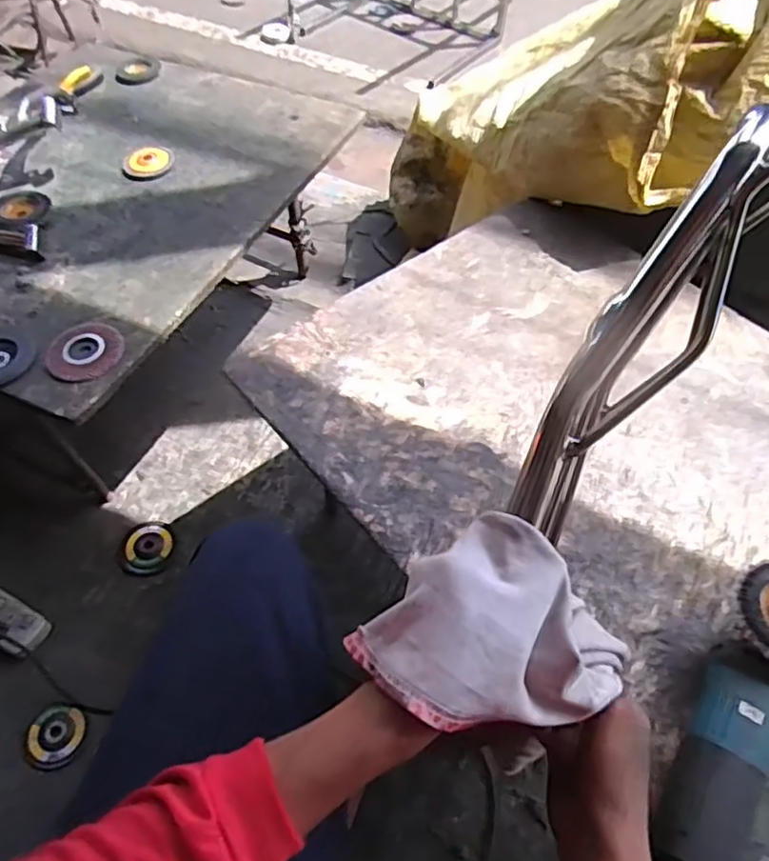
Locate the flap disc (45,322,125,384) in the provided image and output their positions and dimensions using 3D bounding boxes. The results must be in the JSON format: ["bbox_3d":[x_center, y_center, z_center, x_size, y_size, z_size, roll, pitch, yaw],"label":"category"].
[{"bbox_3d":[-0.382,-0.104,0.809,0.091,0.007,0.103,-8,55,-9],"label":"flap disc"}]

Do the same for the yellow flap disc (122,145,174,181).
[{"bbox_3d":[-0.391,-0.445,1.044,0.081,0.019,0.076,-12,56,-12],"label":"yellow flap disc"}]

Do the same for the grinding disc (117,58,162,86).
[{"bbox_3d":[-0.473,-0.692,1.219,0.077,0.005,0.099,-2,54,-4],"label":"grinding disc"}]

